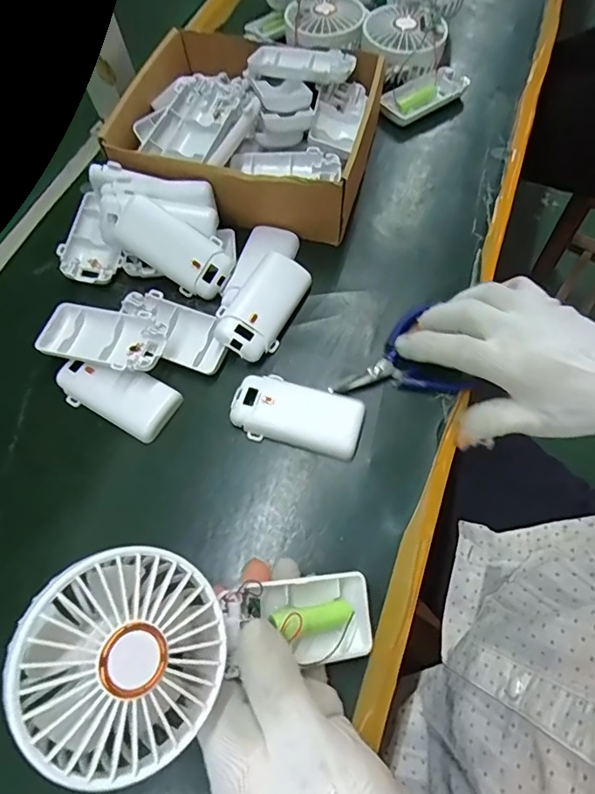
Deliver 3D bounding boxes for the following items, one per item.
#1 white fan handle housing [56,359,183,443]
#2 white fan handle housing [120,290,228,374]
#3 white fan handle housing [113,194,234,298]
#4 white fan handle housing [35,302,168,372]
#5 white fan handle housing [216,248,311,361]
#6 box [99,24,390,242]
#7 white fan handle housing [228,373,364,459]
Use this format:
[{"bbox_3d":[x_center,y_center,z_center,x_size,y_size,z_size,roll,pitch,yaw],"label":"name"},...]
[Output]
[{"bbox_3d":[-0.135,-0.004,0.365,0.089,0.018,0.044,24,68,14],"label":"white fan handle housing"},{"bbox_3d":[-0.096,-0.053,0.383,0.095,0.020,0.042,25,68,15],"label":"white fan handle housing"},{"bbox_3d":[-0.100,-0.121,0.399,0.093,0.030,0.042,32,67,-12],"label":"white fan handle housing"},{"bbox_3d":[-0.148,-0.044,0.377,0.098,0.018,0.049,10,65,8],"label":"white fan handle housing"},{"bbox_3d":[-0.027,-0.072,0.385,0.045,0.027,0.091,23,68,14],"label":"white fan handle housing"},{"bbox_3d":[-0.044,-0.250,0.457,0.227,0.071,0.201,10,65,9],"label":"box"},{"bbox_3d":[0.000,0.012,0.353,0.093,0.013,0.046,15,66,10],"label":"white fan handle housing"}]

